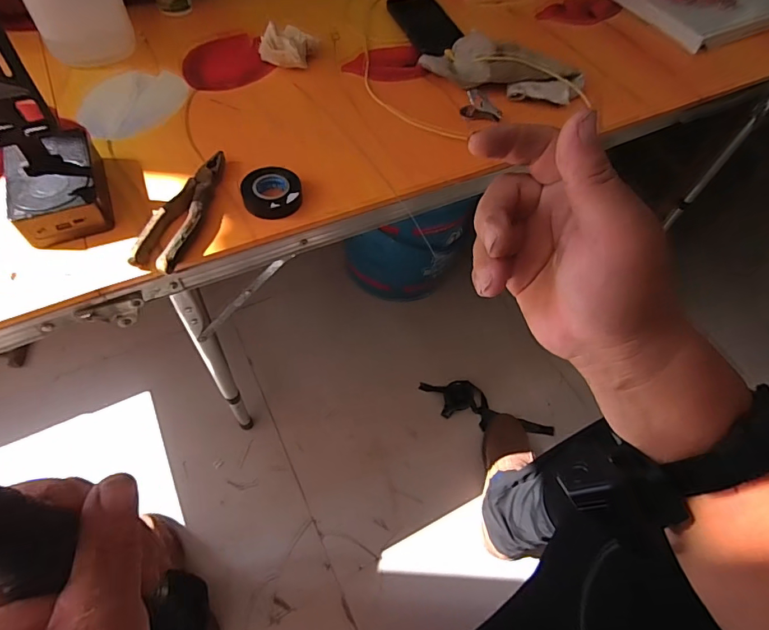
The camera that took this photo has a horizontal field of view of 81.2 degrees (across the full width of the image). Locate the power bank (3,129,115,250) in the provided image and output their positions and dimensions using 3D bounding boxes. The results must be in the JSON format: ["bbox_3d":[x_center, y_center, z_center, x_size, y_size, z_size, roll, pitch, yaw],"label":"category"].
[{"bbox_3d":[-0.324,-0.129,0.448,0.080,0.050,0.118,-19,61,-16],"label":"power bank"}]

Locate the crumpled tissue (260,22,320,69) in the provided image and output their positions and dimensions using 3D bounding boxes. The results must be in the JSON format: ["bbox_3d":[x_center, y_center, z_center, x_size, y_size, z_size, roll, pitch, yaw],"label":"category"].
[{"bbox_3d":[-0.129,-0.373,0.620,0.062,0.043,0.070,36,61,17],"label":"crumpled tissue"}]

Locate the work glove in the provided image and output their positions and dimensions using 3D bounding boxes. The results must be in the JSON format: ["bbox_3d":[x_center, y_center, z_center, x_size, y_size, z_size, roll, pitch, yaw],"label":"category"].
[{"bbox_3d":[0.165,-0.346,0.624,0.224,0.032,0.093,14,58,4],"label":"work glove"}]

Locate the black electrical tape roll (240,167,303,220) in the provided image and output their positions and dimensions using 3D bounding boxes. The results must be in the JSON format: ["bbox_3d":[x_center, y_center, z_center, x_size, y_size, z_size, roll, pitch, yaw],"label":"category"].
[{"bbox_3d":[-0.120,-0.128,0.481,0.060,0.022,0.063,2,58,-4],"label":"black electrical tape roll"}]

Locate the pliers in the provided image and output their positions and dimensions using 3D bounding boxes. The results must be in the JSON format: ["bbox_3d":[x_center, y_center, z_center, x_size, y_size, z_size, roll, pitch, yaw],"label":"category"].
[{"bbox_3d":[-0.205,-0.110,0.462,0.044,0.019,0.161,13,57,3],"label":"pliers"}]

